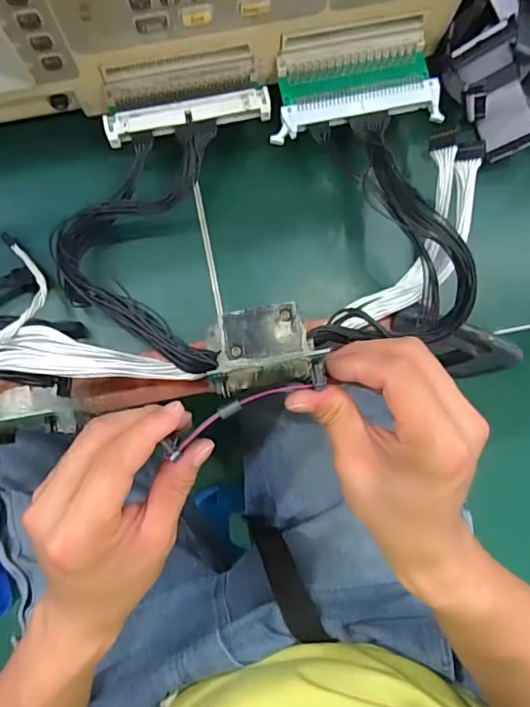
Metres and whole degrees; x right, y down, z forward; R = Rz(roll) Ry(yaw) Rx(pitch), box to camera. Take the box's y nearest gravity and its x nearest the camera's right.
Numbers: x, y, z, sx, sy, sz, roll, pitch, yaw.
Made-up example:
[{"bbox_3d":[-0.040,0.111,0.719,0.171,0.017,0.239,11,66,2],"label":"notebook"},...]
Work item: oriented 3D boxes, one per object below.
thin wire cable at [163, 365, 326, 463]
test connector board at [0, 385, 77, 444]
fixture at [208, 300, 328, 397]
[{"bbox_3d":[-0.010,0.030,0.276,0.094,0.015,0.013,-25,85,-3],"label":"thin wire cable"},{"bbox_3d":[-0.133,0.033,0.269,0.065,0.036,0.025,-9,84,-3],"label":"test connector board"},{"bbox_3d":[0.001,-0.002,0.268,0.059,0.023,0.040,-7,84,-3],"label":"fixture"}]

